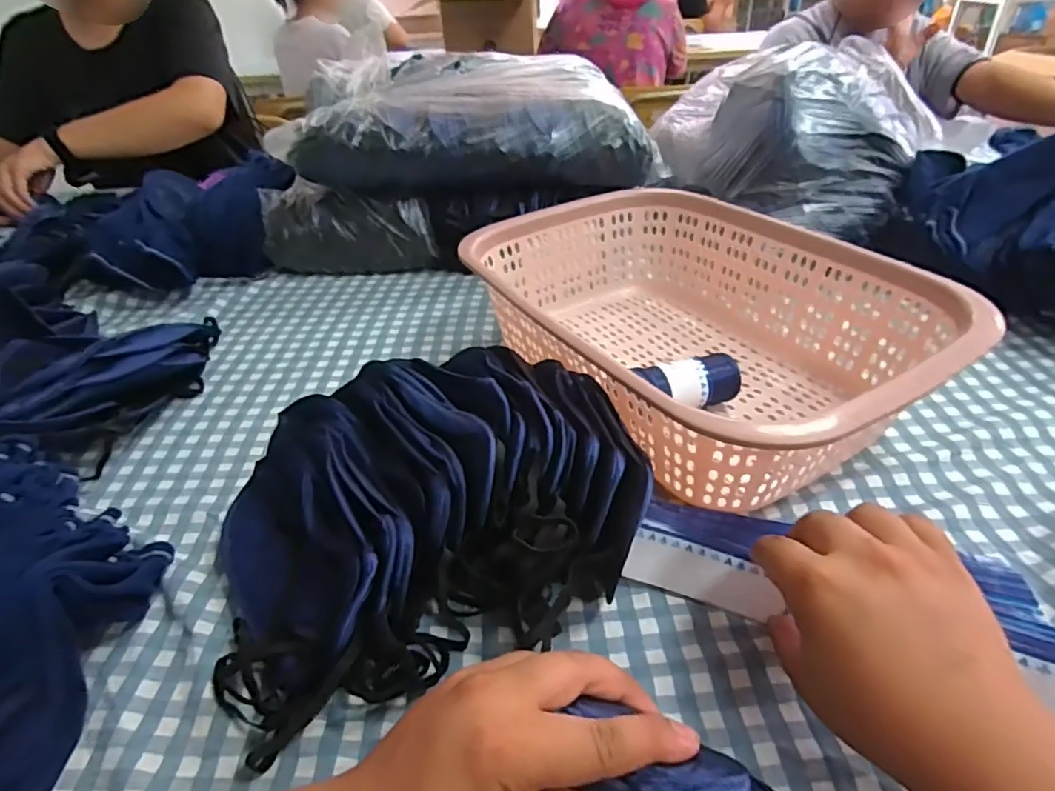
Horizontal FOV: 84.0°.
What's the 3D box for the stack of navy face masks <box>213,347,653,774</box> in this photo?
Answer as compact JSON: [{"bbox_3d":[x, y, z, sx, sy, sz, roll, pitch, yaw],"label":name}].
[{"bbox_3d":[-0.051,0.053,0.372,0.221,0.088,0.212,-12,37,-11],"label":"stack of navy face masks"}]

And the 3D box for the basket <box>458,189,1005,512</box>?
[{"bbox_3d":[0.132,-0.055,0.492,0.271,0.108,0.368,-22,40,-23],"label":"basket"}]

